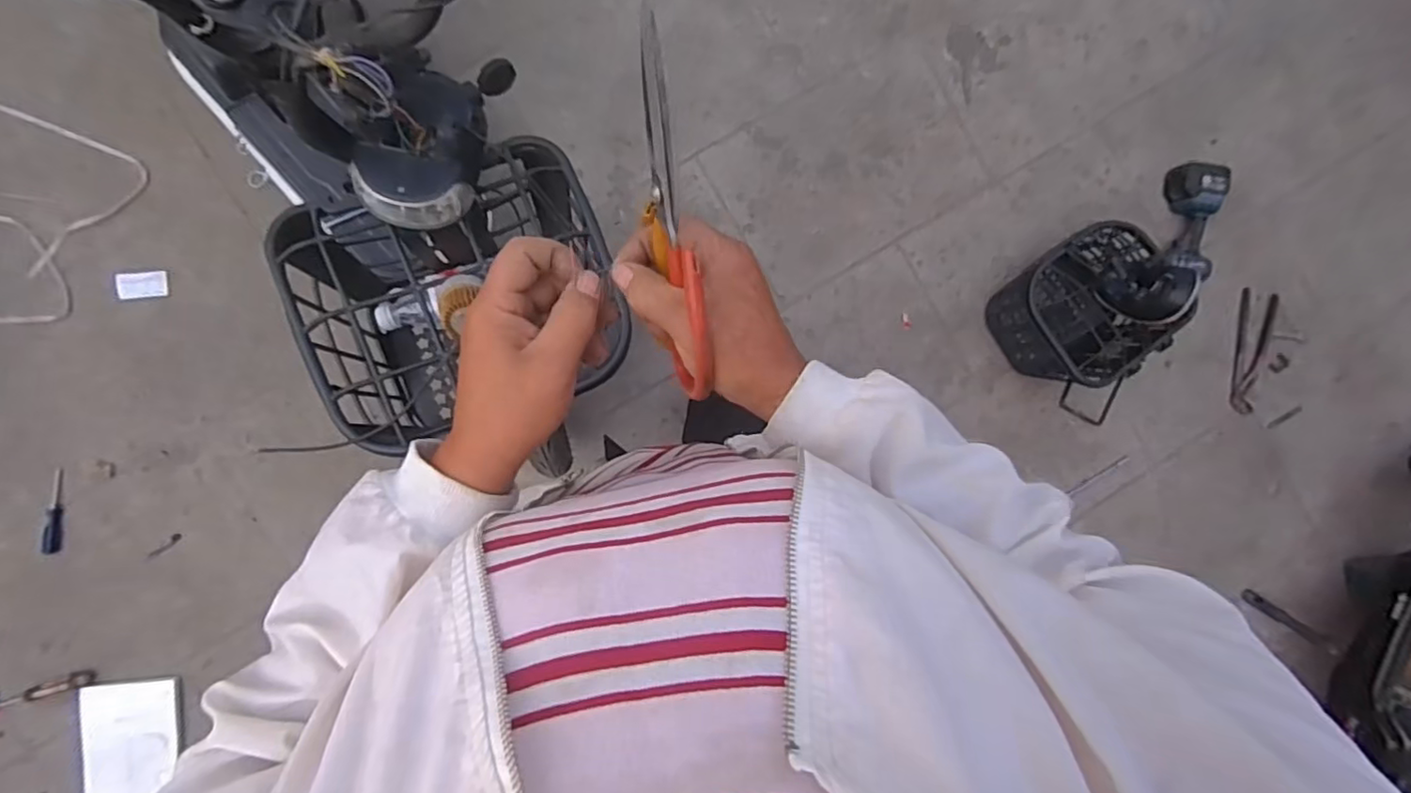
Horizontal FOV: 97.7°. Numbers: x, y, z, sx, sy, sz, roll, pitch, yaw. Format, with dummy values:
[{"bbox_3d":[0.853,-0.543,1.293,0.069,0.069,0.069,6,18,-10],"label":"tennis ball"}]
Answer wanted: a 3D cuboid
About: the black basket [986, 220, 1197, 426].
[{"bbox_3d":[0.814,-0.182,1.339,0.262,0.240,0.318,-23,91,-6],"label":"black basket"}]

